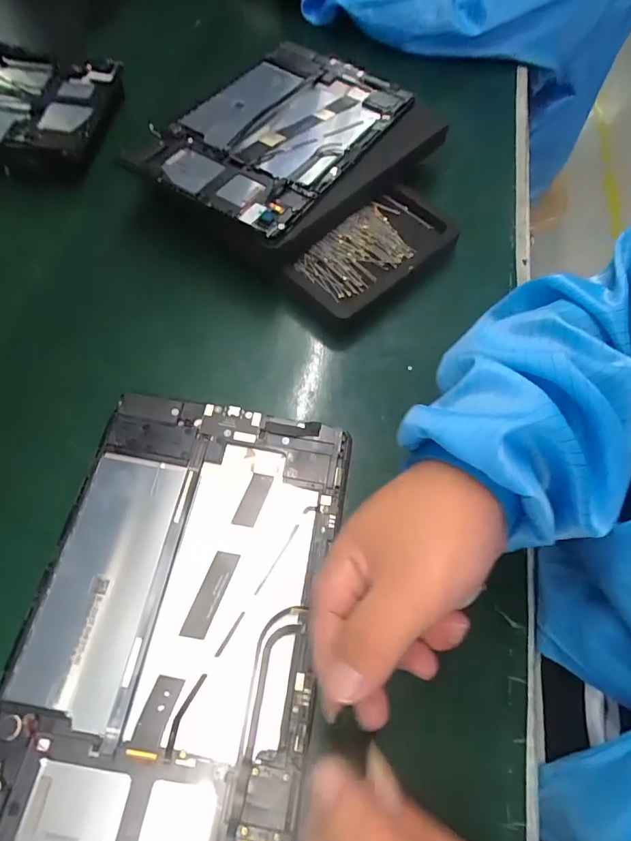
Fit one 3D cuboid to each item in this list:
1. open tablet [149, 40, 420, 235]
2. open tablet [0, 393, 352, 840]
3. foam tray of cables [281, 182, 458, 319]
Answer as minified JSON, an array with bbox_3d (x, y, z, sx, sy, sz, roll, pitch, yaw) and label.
[{"bbox_3d":[-0.031,-0.251,0.401,0.146,0.015,0.226,31,64,11],"label":"open tablet"},{"bbox_3d":[-0.070,0.098,0.246,0.148,0.004,0.236,11,62,1],"label":"open tablet"},{"bbox_3d":[0.050,-0.141,0.383,0.157,0.018,0.075,-39,71,-22],"label":"foam tray of cables"}]

